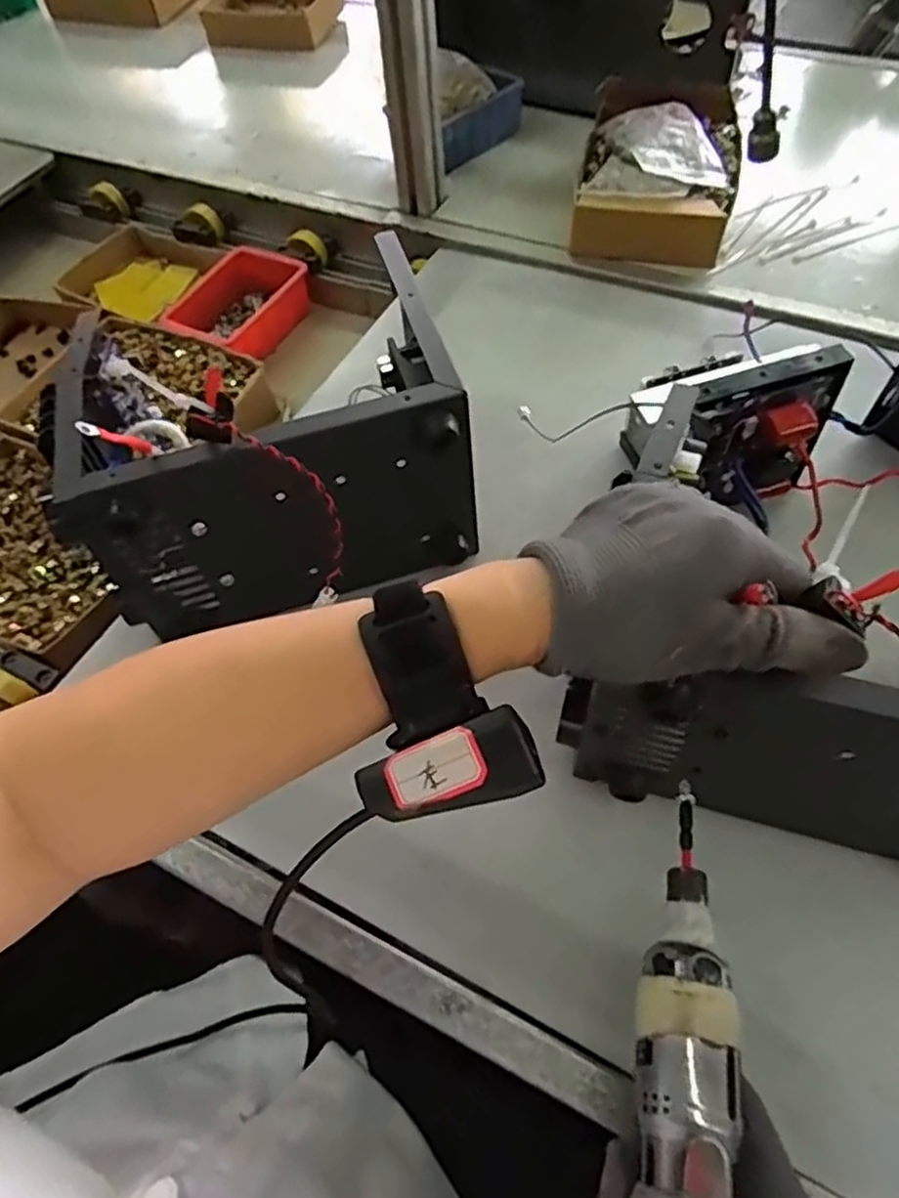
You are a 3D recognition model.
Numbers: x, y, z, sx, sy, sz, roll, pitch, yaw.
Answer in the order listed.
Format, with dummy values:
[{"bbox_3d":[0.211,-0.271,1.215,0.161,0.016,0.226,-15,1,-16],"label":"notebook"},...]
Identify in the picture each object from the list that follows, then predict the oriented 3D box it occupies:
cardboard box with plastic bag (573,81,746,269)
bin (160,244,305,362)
[{"bbox_3d":[0.205,-0.419,0.712,0.150,0.077,0.208,10,60,8],"label":"cardboard box with plastic bag"},{"bbox_3d":[-0.226,-0.309,0.773,0.104,0.051,0.146,28,64,21],"label":"bin"}]

